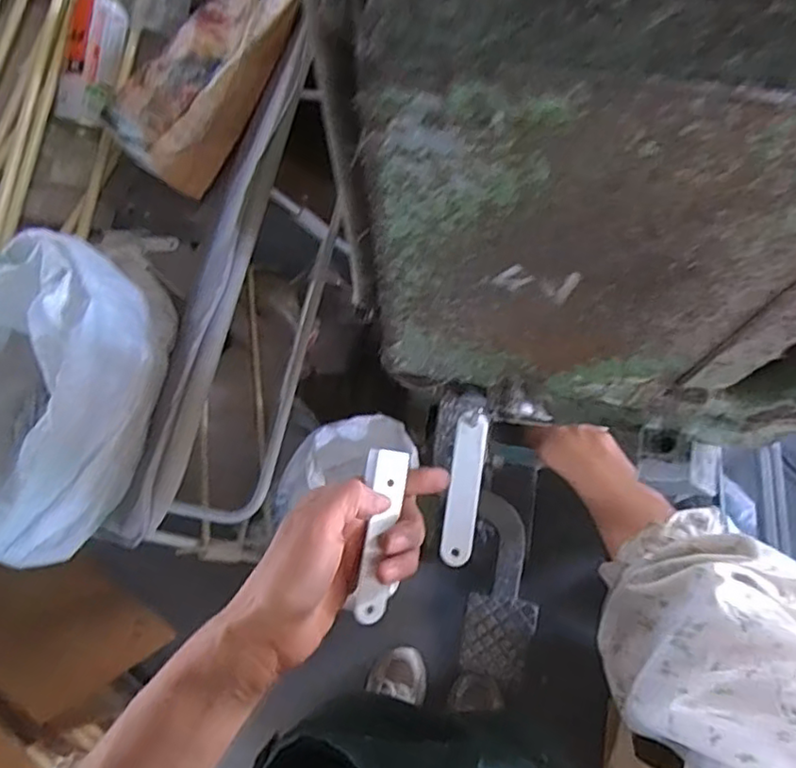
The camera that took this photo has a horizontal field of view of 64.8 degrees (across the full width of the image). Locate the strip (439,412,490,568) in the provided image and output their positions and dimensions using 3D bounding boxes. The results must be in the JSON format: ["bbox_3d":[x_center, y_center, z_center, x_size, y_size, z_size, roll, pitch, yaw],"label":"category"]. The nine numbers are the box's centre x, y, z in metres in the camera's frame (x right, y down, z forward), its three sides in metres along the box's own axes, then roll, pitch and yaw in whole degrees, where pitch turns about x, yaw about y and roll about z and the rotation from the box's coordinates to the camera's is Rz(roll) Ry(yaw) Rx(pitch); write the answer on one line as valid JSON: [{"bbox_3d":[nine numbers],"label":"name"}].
[{"bbox_3d":[0.039,0.062,0.367,0.018,0.004,0.087,9,86,6],"label":"strip"}]

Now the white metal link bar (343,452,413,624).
[{"bbox_3d":[-0.010,0.088,0.362,0.025,0.009,0.099,10,84,-21],"label":"white metal link bar"}]

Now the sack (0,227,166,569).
[{"bbox_3d":[-0.352,0.019,0.580,0.238,0.190,0.265,18,72,9],"label":"sack"}]

